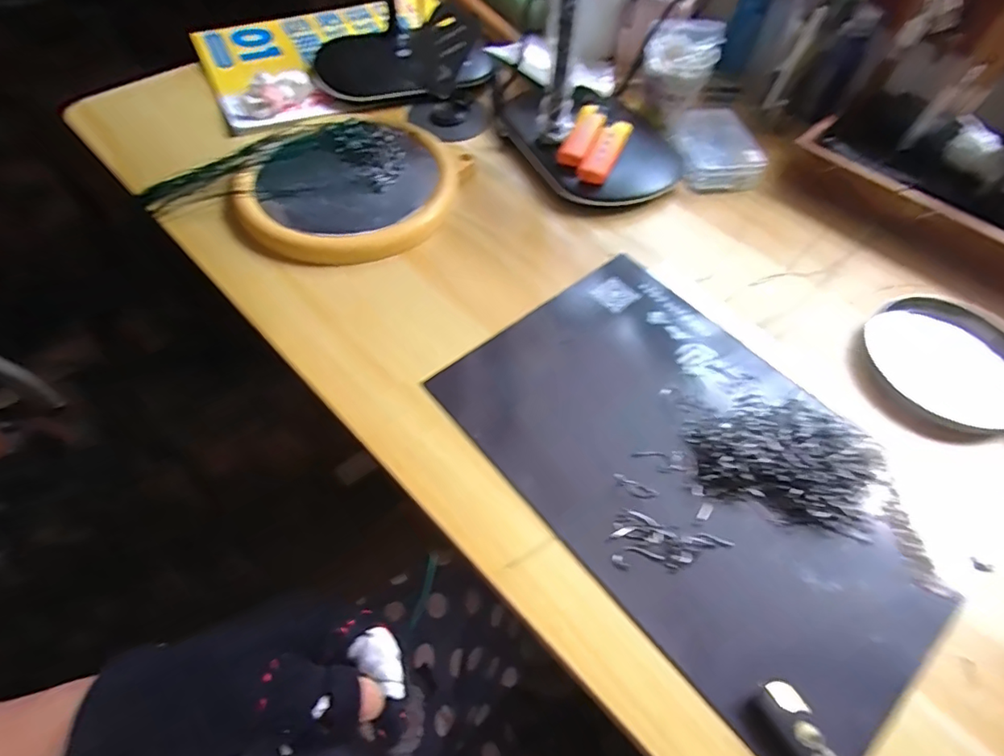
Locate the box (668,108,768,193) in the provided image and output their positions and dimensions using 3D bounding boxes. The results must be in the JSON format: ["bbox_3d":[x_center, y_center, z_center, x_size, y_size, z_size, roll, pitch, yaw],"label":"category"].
[{"bbox_3d":[0.203,-0.216,0.501,0.070,0.030,0.095,2,57,0],"label":"box"}]

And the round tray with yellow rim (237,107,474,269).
[{"bbox_3d":[-0.123,-0.164,0.459,0.158,0.029,0.185,39,64,21],"label":"round tray with yellow rim"}]

